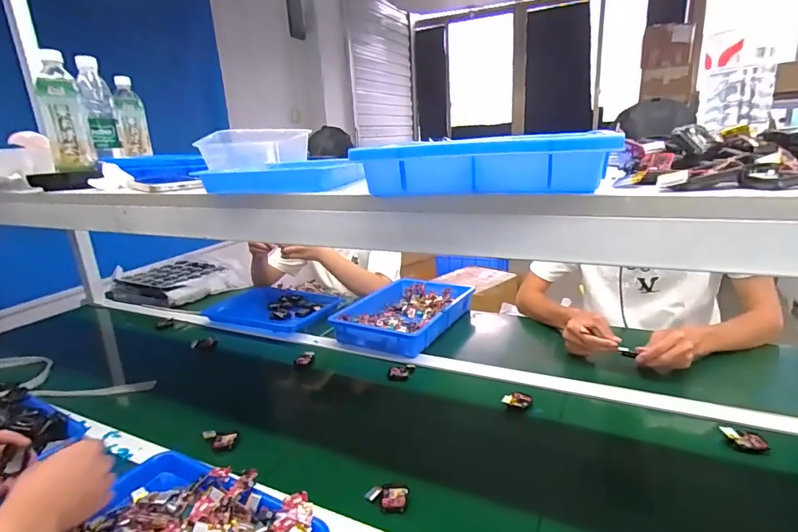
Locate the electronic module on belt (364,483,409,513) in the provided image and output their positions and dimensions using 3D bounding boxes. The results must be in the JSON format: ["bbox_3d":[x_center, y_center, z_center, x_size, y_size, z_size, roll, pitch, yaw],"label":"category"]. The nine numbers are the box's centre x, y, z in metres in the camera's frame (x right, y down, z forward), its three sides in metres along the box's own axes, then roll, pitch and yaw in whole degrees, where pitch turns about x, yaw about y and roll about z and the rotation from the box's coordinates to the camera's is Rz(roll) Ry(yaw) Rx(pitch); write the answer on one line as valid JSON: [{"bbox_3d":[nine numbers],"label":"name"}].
[{"bbox_3d":[-0.016,0.313,0.591,0.057,0.006,0.039,0,27,7],"label":"electronic module on belt"}]

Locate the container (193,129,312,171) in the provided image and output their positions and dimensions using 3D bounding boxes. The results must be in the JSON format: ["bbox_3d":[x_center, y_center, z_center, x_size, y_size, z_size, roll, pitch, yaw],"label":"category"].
[{"bbox_3d":[-0.232,-0.186,0.705,0.092,0.061,0.175,10,21,39],"label":"container"}]

